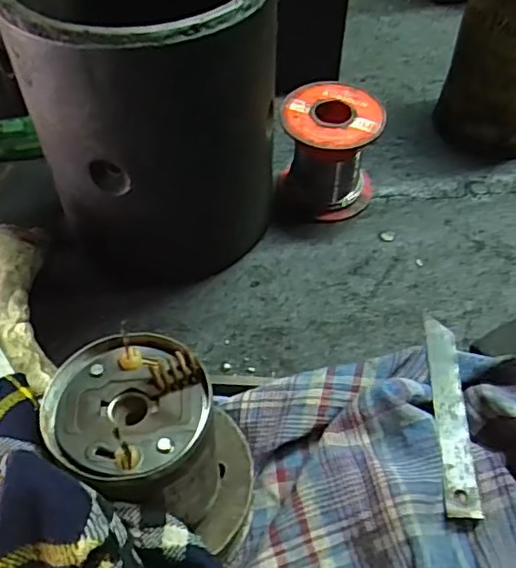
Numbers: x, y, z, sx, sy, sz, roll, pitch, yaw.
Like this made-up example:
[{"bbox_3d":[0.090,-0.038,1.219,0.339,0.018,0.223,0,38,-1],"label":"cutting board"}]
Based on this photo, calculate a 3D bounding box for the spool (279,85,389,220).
[{"bbox_3d":[0.038,-0.069,0.324,0.051,0.057,0.049,0,48,0],"label":"spool"}]

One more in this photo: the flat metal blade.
[{"bbox_3d":[0.078,0.051,0.242,0.012,0.004,0.086,-7,50,15],"label":"flat metal blade"}]

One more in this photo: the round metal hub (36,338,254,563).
[{"bbox_3d":[-0.034,0.058,0.204,0.062,0.067,0.054,-3,48,-2],"label":"round metal hub"}]

